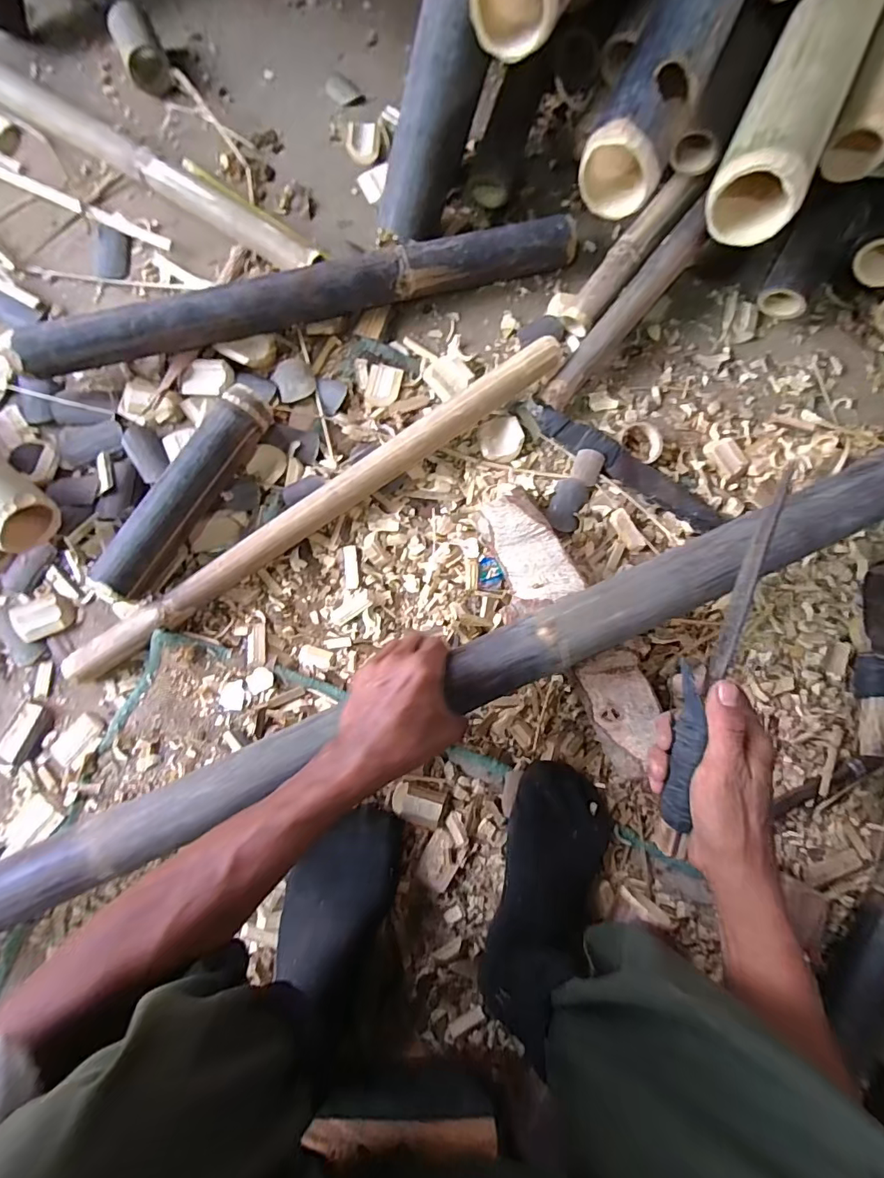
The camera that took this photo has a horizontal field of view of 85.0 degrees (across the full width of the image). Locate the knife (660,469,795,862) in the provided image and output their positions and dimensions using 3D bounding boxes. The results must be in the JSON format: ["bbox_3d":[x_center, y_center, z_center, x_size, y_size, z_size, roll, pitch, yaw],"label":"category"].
[{"bbox_3d":[0.204,0.056,0.363,0.018,0.037,0.282,13,100,1],"label":"knife"}]

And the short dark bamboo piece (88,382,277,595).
[{"bbox_3d":[-0.284,-0.109,0.544,0.054,0.056,0.257,31,83,3],"label":"short dark bamboo piece"}]

